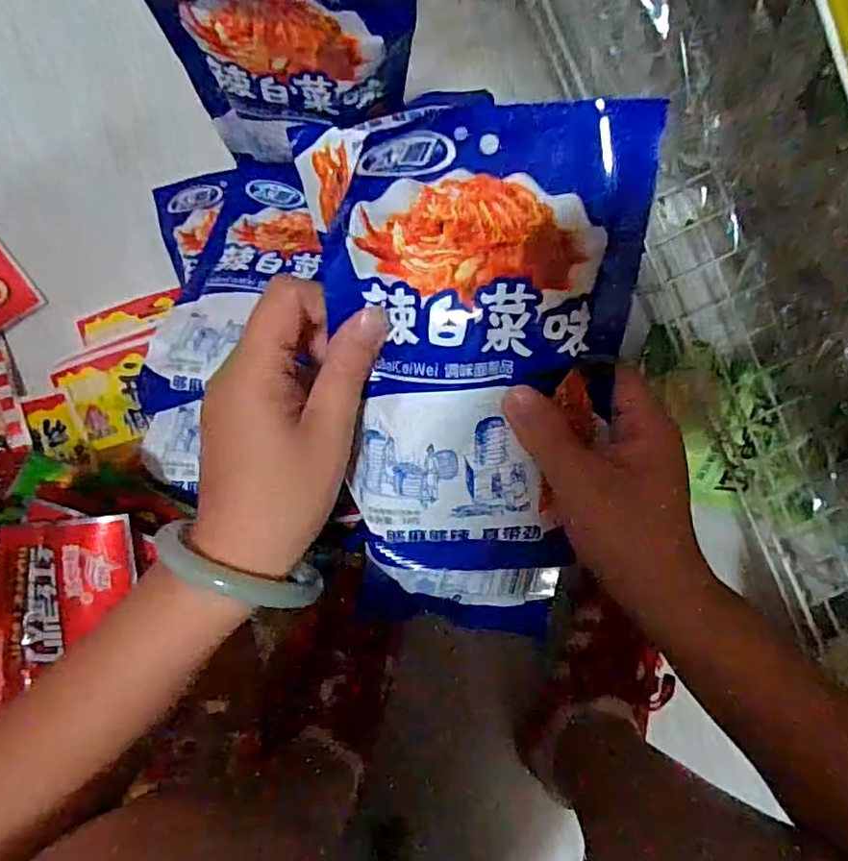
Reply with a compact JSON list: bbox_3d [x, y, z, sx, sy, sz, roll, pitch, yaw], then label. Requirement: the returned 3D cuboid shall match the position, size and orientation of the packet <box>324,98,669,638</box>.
[{"bbox_3d":[0.021,-0.018,0.289,0.129,0.044,0.246,4,106,-6],"label":"packet"}]

